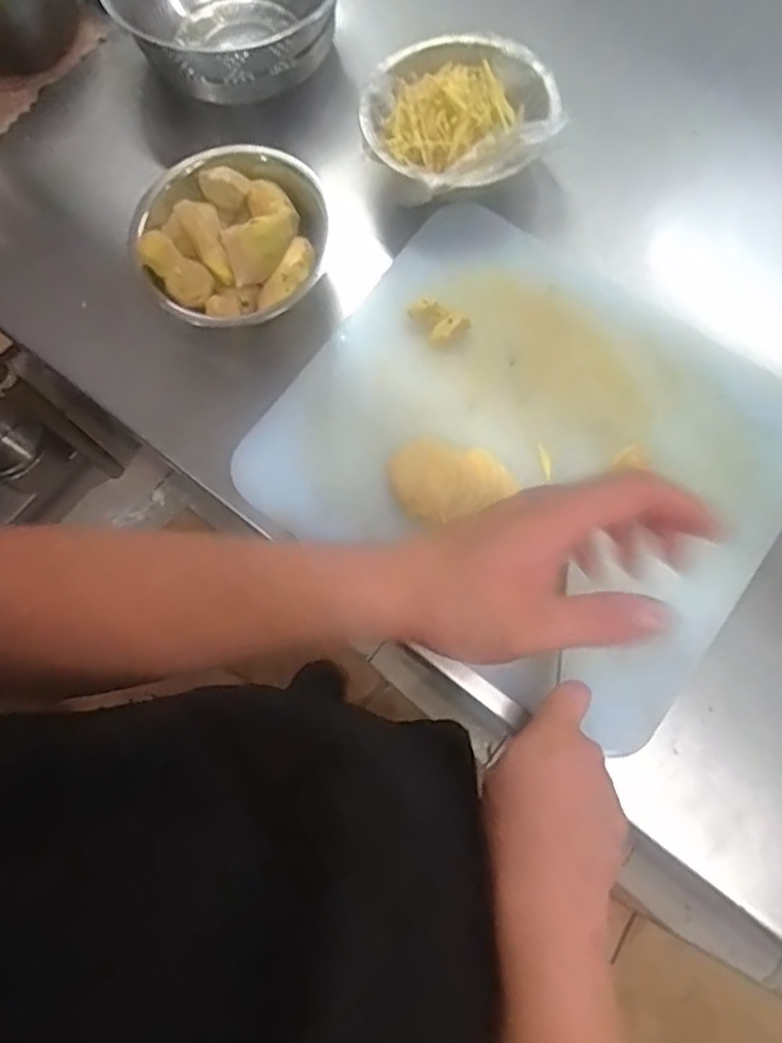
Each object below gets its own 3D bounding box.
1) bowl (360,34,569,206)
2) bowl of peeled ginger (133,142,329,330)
[{"bbox_3d":[0.058,-0.359,0.612,0.166,0.072,0.163,-22,75,-5],"label":"bowl"},{"bbox_3d":[-0.135,-0.242,0.596,0.149,0.069,0.154,0,74,1],"label":"bowl of peeled ginger"}]

